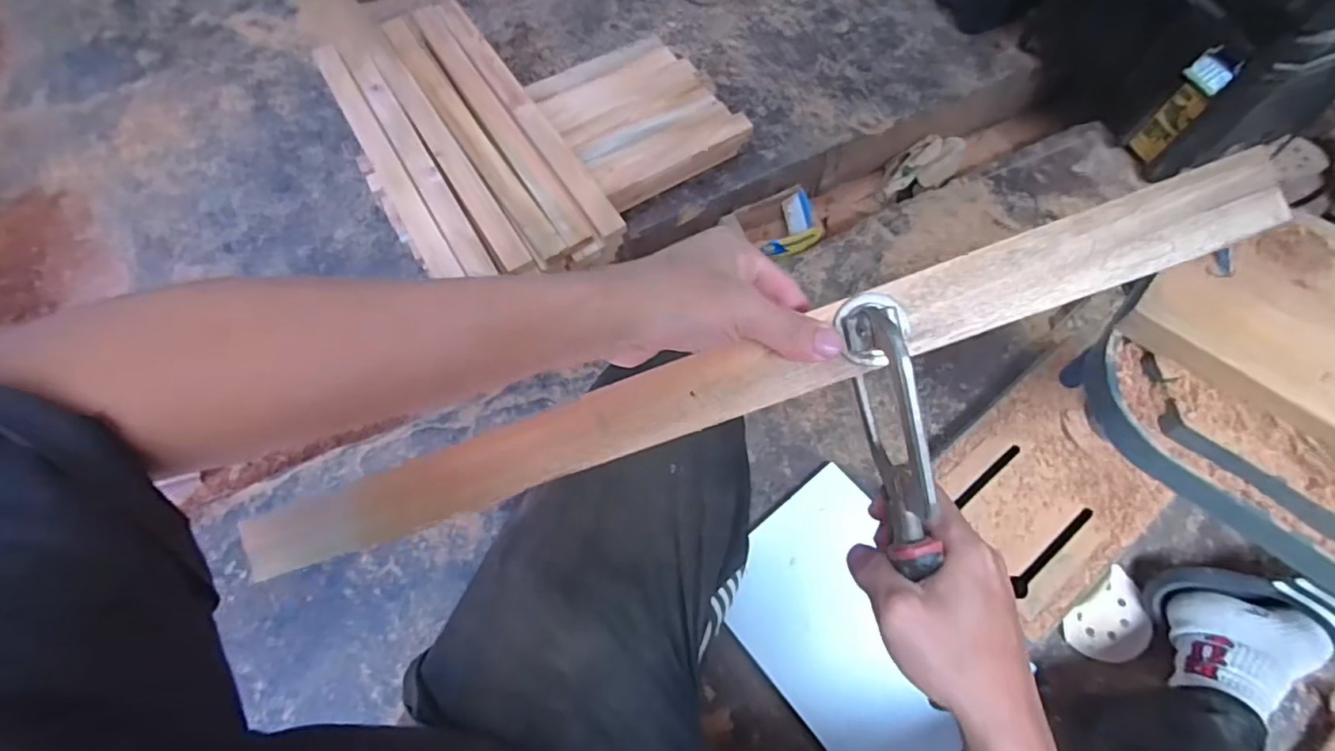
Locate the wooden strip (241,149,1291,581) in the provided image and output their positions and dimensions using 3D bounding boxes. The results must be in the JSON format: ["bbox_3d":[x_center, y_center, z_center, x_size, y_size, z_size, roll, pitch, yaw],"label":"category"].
[{"bbox_3d":[0.014,0.013,0.325,0.585,0.013,0.039,-20,94,9],"label":"wooden strip"}]

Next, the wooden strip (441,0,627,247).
[{"bbox_3d":[-0.238,-0.446,0.989,0.050,0.037,0.635,-30,66,-10],"label":"wooden strip"}]

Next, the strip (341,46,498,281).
[{"bbox_3d":[-0.418,-0.369,0.961,0.041,0.024,0.571,-30,66,-10],"label":"strip"}]

